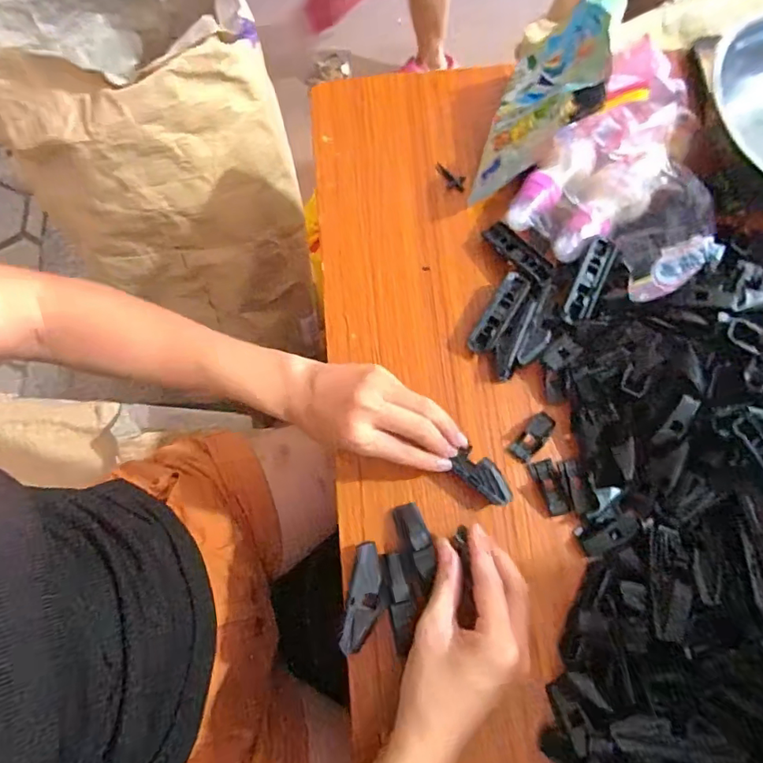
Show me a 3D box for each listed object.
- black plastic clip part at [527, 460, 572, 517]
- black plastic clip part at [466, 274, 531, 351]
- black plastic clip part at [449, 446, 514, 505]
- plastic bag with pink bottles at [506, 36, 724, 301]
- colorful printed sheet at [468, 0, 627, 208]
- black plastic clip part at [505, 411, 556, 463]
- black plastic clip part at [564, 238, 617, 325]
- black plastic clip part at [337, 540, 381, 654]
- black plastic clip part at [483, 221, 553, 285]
[{"bbox_3d":[0.127,0.079,0.384,0.017,0.005,0.041,-20,73,-5],"label":"black plastic clip part"},{"bbox_3d":[0.096,-0.055,0.416,0.022,0.016,0.073,32,75,10],"label":"black plastic clip part"},{"bbox_3d":[0.076,0.070,0.374,0.047,0.009,0.022,37,76,7],"label":"black plastic clip part"},{"bbox_3d":[0.208,-0.163,0.407,0.146,0.068,0.166,37,77,12],"label":"plastic bag with pink bottles"},{"bbox_3d":[0.133,-0.235,0.421,0.025,0.110,0.154,25,80,-27],"label":"colorful printed sheet"},{"bbox_3d":[0.117,0.043,0.396,0.018,0.007,0.041,42,78,13],"label":"black plastic clip part"},{"bbox_3d":[0.166,-0.081,0.407,0.020,0.016,0.074,23,74,8],"label":"black plastic clip part"},{"bbox_3d":[-0.013,0.148,0.352,0.020,0.015,0.069,10,73,4],"label":"black plastic clip part"},{"bbox_3d":[0.116,-0.109,0.431,0.019,0.010,0.067,-36,75,-10],"label":"black plastic clip part"}]

